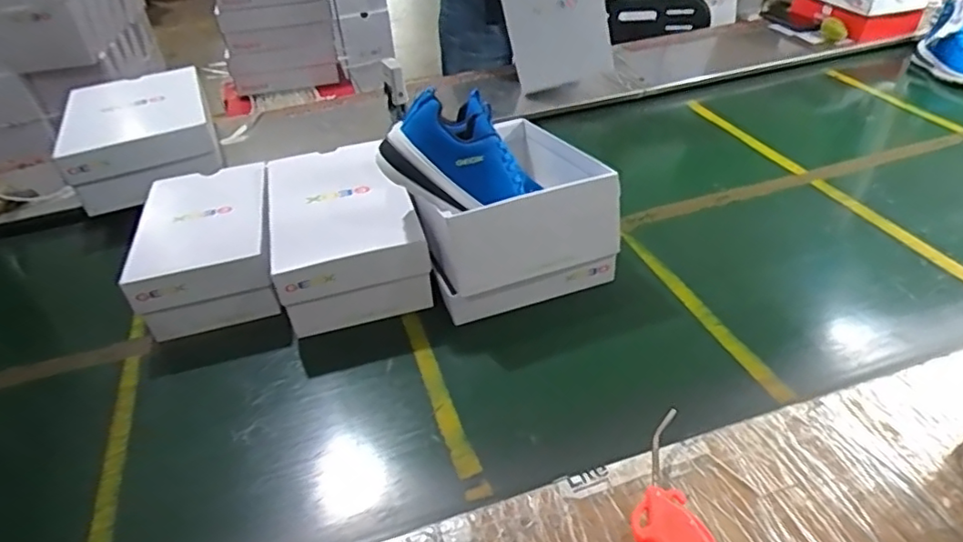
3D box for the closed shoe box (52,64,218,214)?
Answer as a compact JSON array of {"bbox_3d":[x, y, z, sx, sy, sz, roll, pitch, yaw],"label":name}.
[{"bbox_3d":[-0.568,-0.234,1.017,0.246,0.117,0.256,-20,39,-18],"label":"closed shoe box"}]

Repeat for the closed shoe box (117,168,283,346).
[{"bbox_3d":[-0.376,-0.041,0.837,0.170,0.111,0.244,-16,38,-13],"label":"closed shoe box"}]

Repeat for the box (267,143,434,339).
[{"bbox_3d":[-0.192,-0.060,0.838,0.178,0.114,0.271,-14,38,-11],"label":"box"}]

